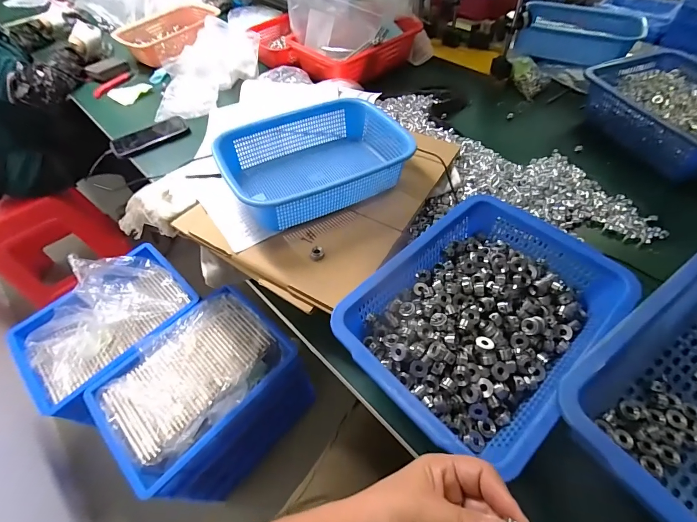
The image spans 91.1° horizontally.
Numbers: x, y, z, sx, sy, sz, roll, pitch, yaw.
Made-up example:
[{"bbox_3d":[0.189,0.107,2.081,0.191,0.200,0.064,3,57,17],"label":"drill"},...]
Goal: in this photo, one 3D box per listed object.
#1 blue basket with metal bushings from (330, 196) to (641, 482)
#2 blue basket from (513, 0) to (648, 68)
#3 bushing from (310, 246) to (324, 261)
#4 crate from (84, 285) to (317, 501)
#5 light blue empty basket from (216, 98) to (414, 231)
[{"bbox_3d":[0.160,0.068,0.422,0.315,0.085,0.225,-38,60,-22],"label":"blue basket with metal bushings"},{"bbox_3d":[0.565,-0.563,0.853,0.264,0.086,0.141,26,59,21],"label":"blue basket"},{"bbox_3d":[-0.044,-0.011,0.475,0.018,0.015,0.015,-12,53,-5],"label":"bushing"},{"bbox_3d":[-0.352,0.379,0.955,0.300,0.435,0.395,35,63,26],"label":"crate"},{"bbox_3d":[-0.053,-0.165,0.556,0.286,0.078,0.200,-25,56,-14],"label":"light blue empty basket"}]

